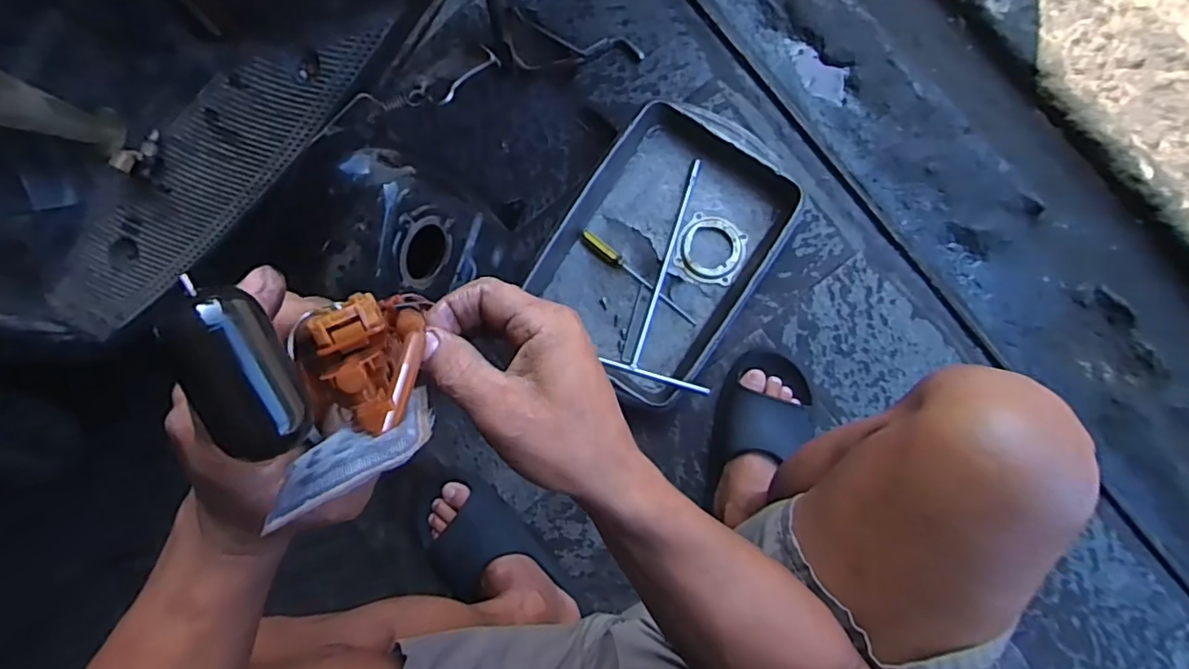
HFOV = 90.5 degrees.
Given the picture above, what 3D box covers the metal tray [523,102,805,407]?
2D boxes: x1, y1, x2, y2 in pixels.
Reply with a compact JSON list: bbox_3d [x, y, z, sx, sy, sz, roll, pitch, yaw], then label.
[{"bbox_3d":[0.087,-0.107,0.768,0.259,0.046,0.357,29,90,5],"label":"metal tray"}]

